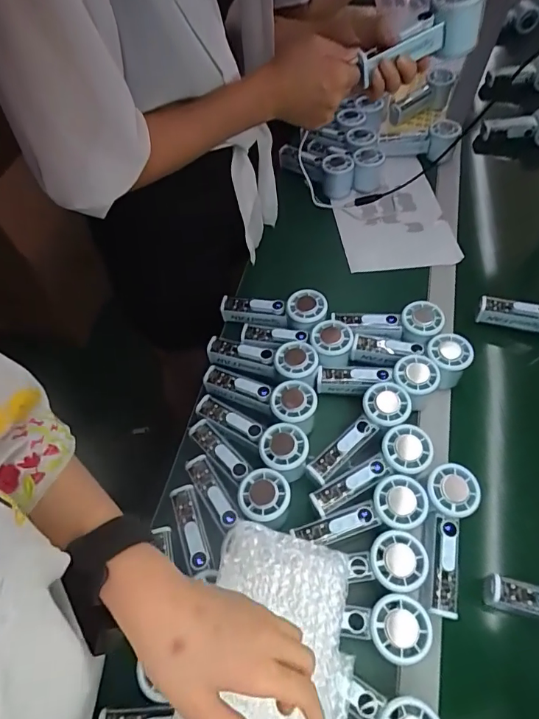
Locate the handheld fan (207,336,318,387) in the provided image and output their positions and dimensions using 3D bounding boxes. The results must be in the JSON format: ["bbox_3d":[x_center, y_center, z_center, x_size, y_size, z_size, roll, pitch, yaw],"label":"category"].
[{"bbox_3d":[-0.012,-0.001,0.605,0.156,0.049,0.061,16,60,9],"label":"handheld fan"}]

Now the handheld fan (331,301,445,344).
[{"bbox_3d":[0.167,-0.052,0.628,0.145,0.031,0.059,0,58,16],"label":"handheld fan"}]

